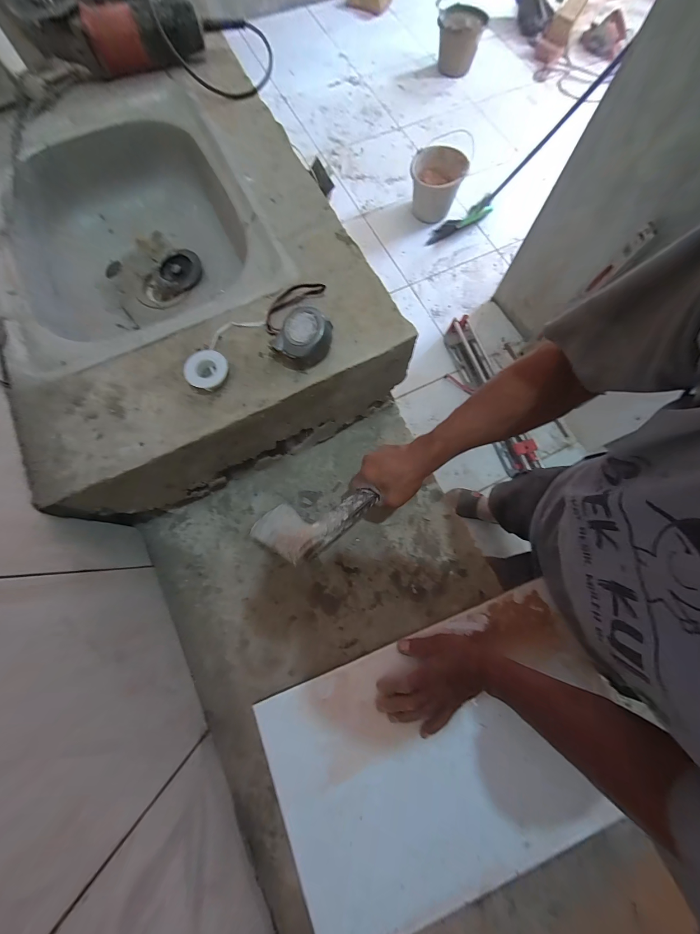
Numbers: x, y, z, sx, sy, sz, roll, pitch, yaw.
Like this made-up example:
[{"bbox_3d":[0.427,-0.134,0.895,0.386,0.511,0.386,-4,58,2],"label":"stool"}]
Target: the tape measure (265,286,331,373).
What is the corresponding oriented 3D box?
[{"bbox_3d":[-0.066,-0.187,0.398,0.077,0.050,0.122,-8,75,-3],"label":"tape measure"}]

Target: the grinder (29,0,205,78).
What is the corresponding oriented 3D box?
[{"bbox_3d":[-0.377,-0.706,0.524,0.251,0.065,0.058,-7,75,-3],"label":"grinder"}]

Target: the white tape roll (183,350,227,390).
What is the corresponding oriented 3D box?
[{"bbox_3d":[-0.175,-0.118,0.391,0.050,0.021,0.045,-33,78,-9],"label":"white tape roll"}]

